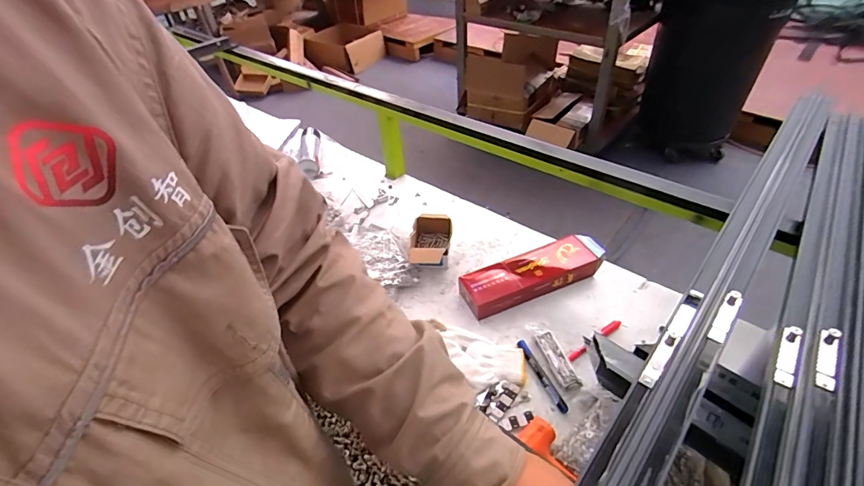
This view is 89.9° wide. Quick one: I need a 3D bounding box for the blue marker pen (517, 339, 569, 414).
[{"bbox_3d":[0.192,0.233,0.769,0.019,0.015,0.145,-18,44,-15],"label":"blue marker pen"}]

